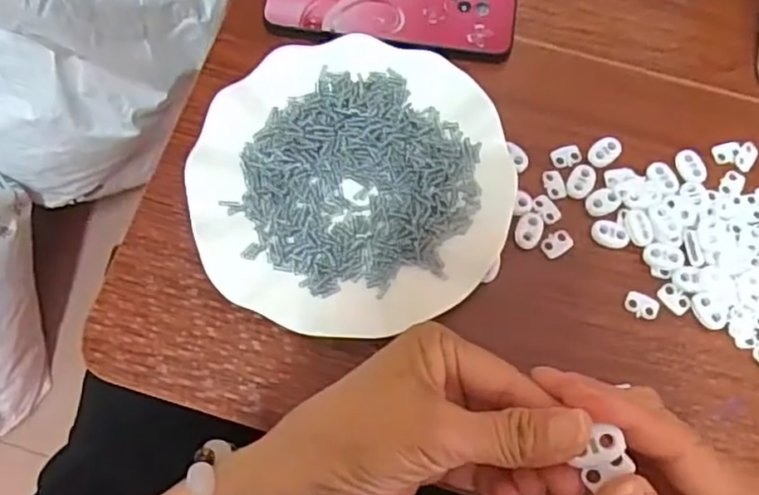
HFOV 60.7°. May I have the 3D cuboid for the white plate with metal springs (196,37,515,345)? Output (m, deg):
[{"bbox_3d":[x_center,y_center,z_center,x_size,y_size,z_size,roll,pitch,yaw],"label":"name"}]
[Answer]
[{"bbox_3d":[-0.016,-0.041,0.390,0.180,0.023,0.184,0,73,0],"label":"white plate with metal springs"}]

